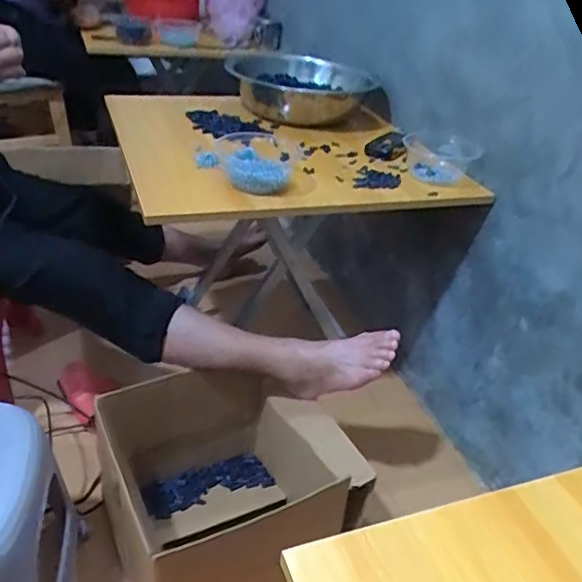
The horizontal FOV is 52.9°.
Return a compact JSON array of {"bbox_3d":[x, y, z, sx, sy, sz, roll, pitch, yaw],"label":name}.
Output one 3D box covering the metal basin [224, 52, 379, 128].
[{"bbox_3d":[0.012,-0.474,1.356,0.287,0.113,0.343,-8,36,-22],"label":"metal basin"}]

